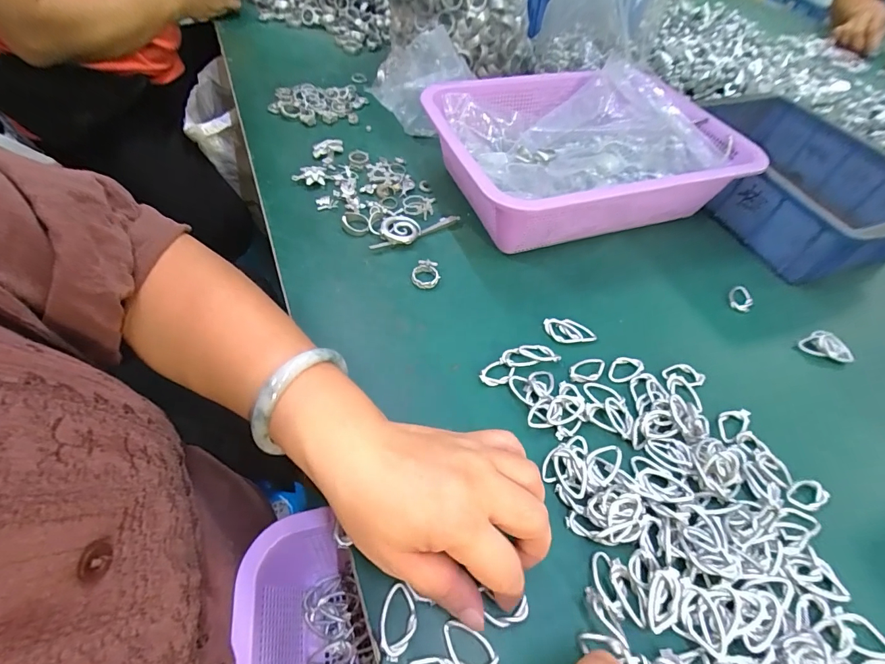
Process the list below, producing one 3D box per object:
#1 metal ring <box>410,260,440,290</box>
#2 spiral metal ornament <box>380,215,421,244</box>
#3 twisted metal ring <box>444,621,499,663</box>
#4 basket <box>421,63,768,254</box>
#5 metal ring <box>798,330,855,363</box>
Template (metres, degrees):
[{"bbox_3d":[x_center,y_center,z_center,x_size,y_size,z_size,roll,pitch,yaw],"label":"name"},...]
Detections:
[{"bbox_3d":[-0.016,-0.053,0.368,0.025,0.008,0.029,-3,53,-7],"label":"metal ring"},{"bbox_3d":[-0.041,-0.103,0.402,0.037,0.007,0.039,3,53,-3],"label":"spiral metal ornament"},{"bbox_3d":[0.015,0.166,0.209,0.033,0.004,0.019,18,53,9],"label":"twisted metal ring"},{"bbox_3d":[0.142,-0.190,0.432,0.297,0.104,0.220,-13,55,-15],"label":"basket"},{"bbox_3d":[0.337,0.013,0.355,0.039,0.015,0.019,18,53,9],"label":"metal ring"}]

